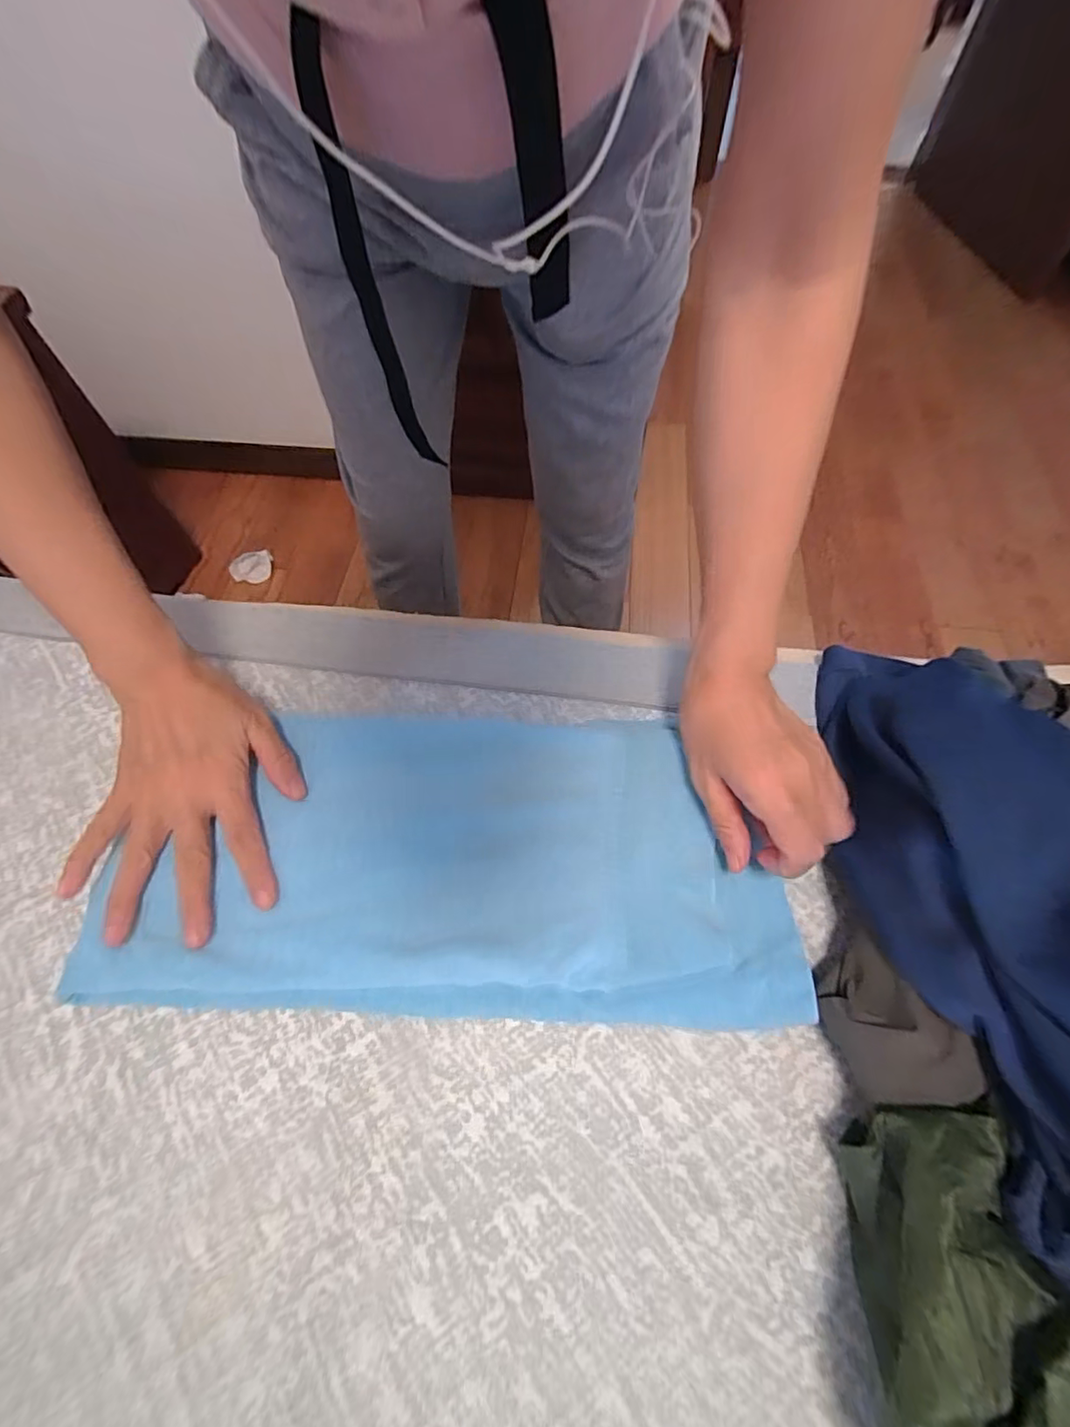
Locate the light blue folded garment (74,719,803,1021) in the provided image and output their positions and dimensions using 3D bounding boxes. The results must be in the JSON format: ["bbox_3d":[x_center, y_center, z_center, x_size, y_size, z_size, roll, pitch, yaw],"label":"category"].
[{"bbox_3d":[-0.051,0.086,0.357,0.410,0.040,0.191,2,62,2],"label":"light blue folded garment"}]

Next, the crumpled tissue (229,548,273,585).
[{"bbox_3d":[-0.621,-0.318,1.195,0.090,0.049,0.068,-22,64,-10],"label":"crumpled tissue"}]

